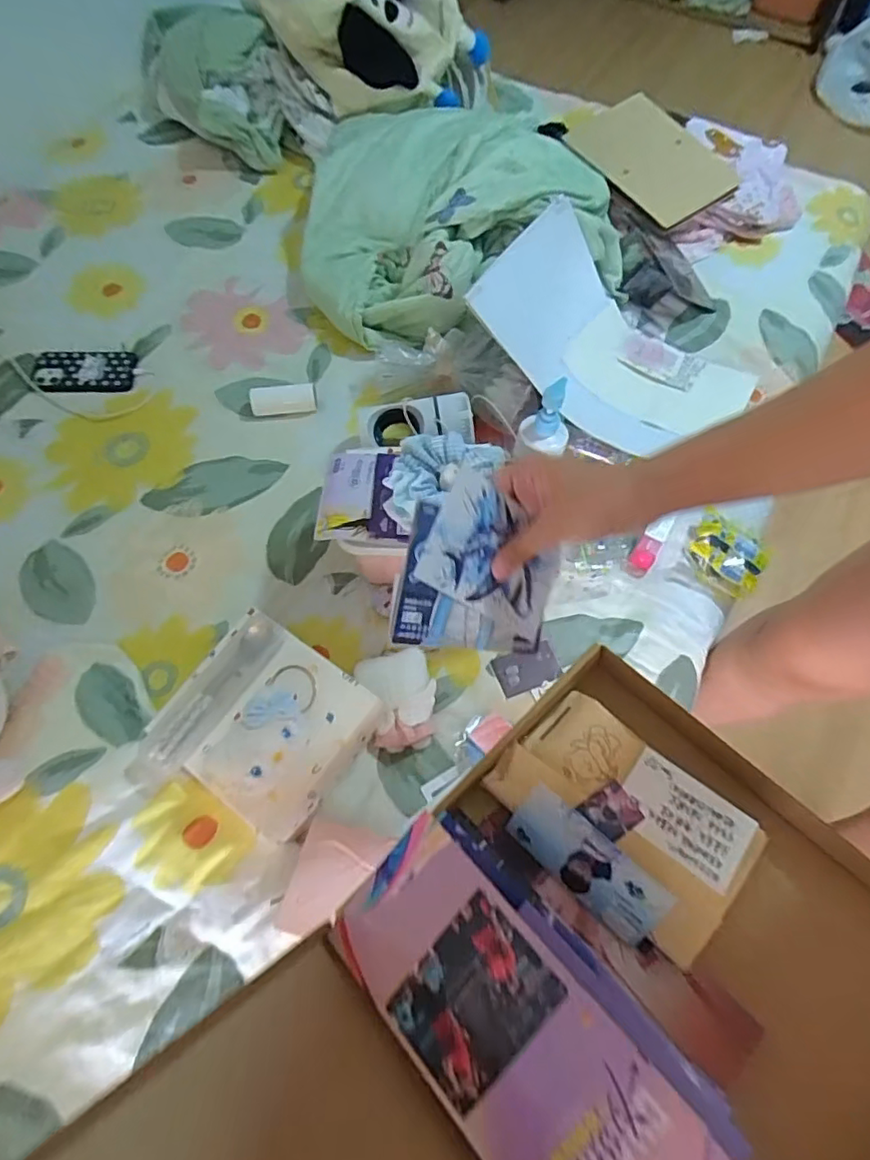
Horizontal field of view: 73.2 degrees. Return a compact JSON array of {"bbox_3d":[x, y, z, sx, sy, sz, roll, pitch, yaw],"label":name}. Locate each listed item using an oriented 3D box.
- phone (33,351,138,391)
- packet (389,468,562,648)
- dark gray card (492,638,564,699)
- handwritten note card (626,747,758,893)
[{"bbox_3d":[-0.588,-0.350,0.983,0.164,0.018,0.076,1,66,-1],"label":"phone"},{"bbox_3d":[0.039,-0.012,0.443,0.149,0.007,0.128,8,92,-39],"label":"packet"},{"bbox_3d":[0.123,0.118,0.779,0.084,0.007,0.054,-20,79,0],"label":"dark gray card"},{"bbox_3d":[0.160,0.152,0.377,0.080,0.004,0.050,35,68,17],"label":"handwritten note card"}]

